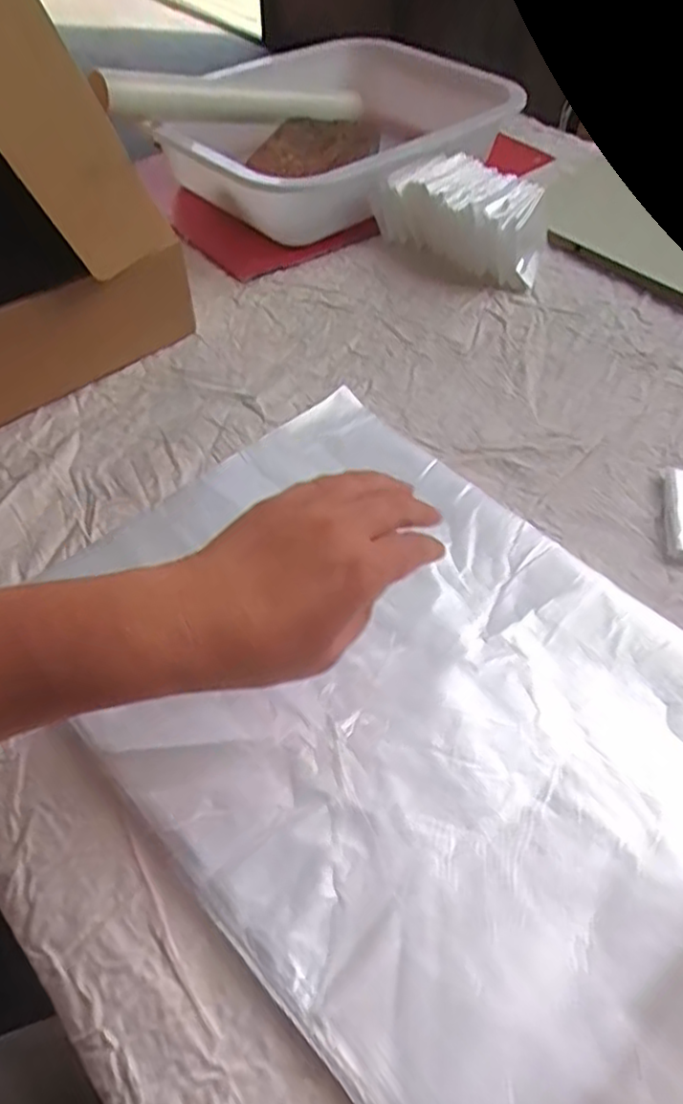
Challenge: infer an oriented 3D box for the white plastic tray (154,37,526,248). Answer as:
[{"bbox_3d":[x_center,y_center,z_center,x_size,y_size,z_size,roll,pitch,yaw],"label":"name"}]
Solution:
[{"bbox_3d":[-0.009,-0.475,0.788,0.357,0.087,0.286,-27,57,-21],"label":"white plastic tray"}]

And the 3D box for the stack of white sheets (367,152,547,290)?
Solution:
[{"bbox_3d":[0.130,-0.338,0.696,0.174,0.066,0.098,32,58,21],"label":"stack of white sheets"}]

